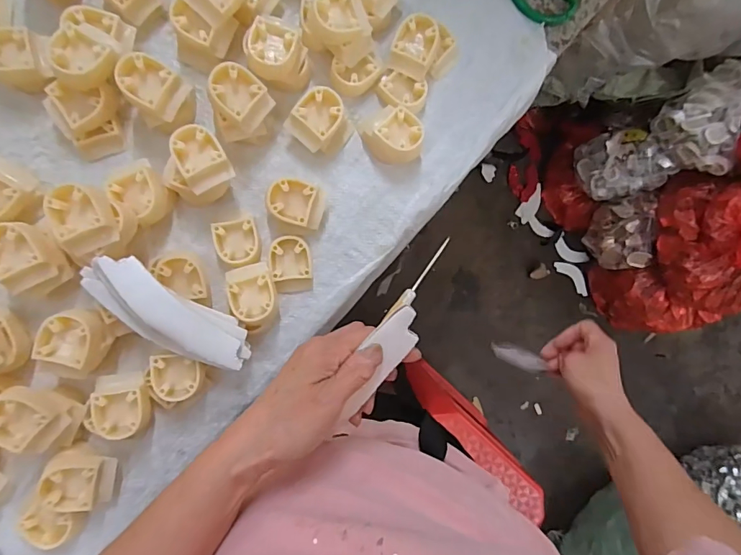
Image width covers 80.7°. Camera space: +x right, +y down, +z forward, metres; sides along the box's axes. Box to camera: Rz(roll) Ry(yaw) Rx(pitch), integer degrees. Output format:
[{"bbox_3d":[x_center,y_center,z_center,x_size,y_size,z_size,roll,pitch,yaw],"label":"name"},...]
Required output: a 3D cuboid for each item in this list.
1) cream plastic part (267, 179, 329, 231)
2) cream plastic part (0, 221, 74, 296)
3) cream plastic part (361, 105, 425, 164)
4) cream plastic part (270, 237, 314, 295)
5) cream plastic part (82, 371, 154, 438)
[{"bbox_3d":[-0.081,-0.079,0.474,0.063,0.039,0.049,10,86,-7],"label":"cream plastic part"},{"bbox_3d":[-0.331,-0.019,0.422,0.050,0.051,0.067,-31,94,-8],"label":"cream plastic part"},{"bbox_3d":[0.026,-0.158,0.489,0.054,0.040,0.065,-41,94,-7],"label":"cream plastic part"},{"bbox_3d":[-0.087,-0.014,0.482,0.044,0.019,0.061,-4,88,-8],"label":"cream plastic part"},{"bbox_3d":[-0.252,0.127,0.438,0.057,0.034,0.060,-2,88,-8],"label":"cream plastic part"}]

